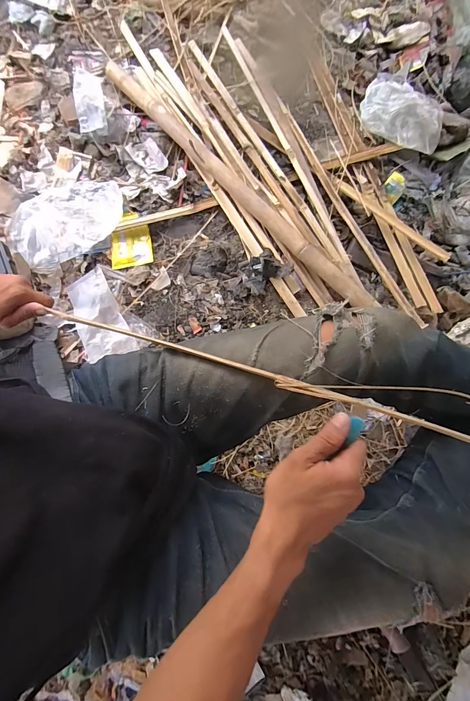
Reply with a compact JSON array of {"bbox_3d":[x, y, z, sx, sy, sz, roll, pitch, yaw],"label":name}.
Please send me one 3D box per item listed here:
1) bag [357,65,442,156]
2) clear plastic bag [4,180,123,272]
[{"bbox_3d":[0.445,-0.674,0.898,0.185,0.066,0.283,-12,80,-7],"label":"bag"},{"bbox_3d":[-0.416,-0.327,0.817,0.292,0.040,0.204,-31,82,-9],"label":"clear plastic bag"}]

